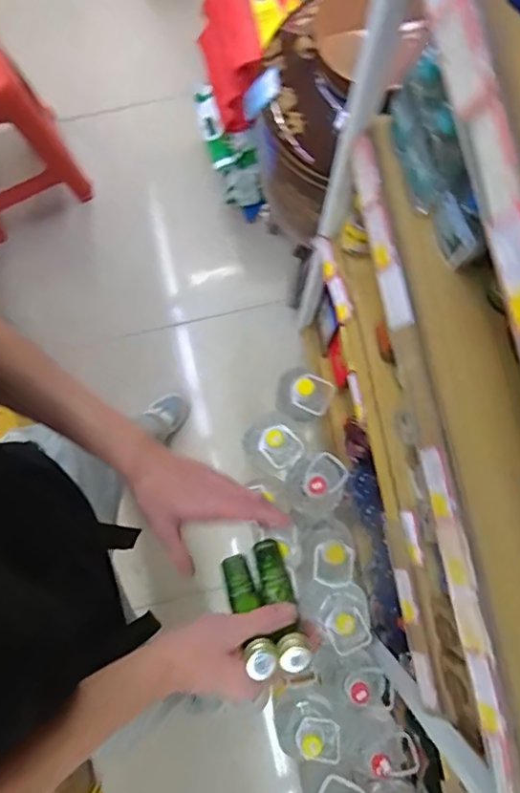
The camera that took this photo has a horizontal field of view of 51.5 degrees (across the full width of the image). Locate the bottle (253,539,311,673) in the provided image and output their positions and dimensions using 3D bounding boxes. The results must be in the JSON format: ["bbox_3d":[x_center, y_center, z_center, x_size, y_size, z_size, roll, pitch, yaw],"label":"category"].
[{"bbox_3d":[0.019,0.207,0.554,0.032,0.154,0.030,-16,117,-3],"label":"bottle"}]

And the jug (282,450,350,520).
[{"bbox_3d":[0.159,0.237,1.433,0.150,0.224,0.162,36,82,6],"label":"jug"}]

